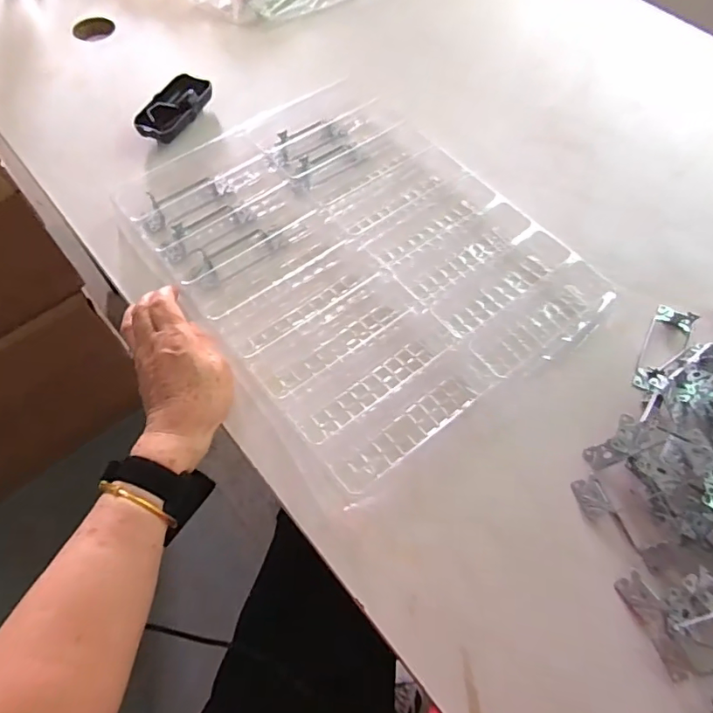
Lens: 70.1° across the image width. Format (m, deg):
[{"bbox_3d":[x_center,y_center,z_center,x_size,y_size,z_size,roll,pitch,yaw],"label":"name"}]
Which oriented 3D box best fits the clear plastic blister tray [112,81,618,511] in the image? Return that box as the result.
[{"bbox_3d":[-0.008,-0.116,0.535,0.341,0.030,0.430,-33,69,-18],"label":"clear plastic blister tray"}]

